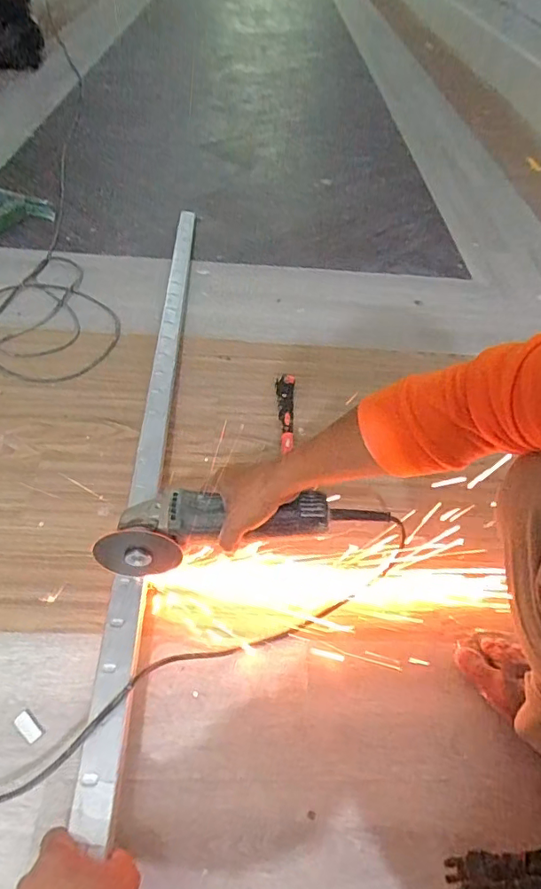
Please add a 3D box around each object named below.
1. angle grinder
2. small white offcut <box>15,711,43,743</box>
[{"bbox_3d":[-0.034,0.094,0.615,0.328,0.075,0.075,-5,50,-3],"label":"angle grinder"},{"bbox_3d":[-0.265,0.309,0.568,0.033,0.004,0.017,35,54,21],"label":"small white offcut"}]

